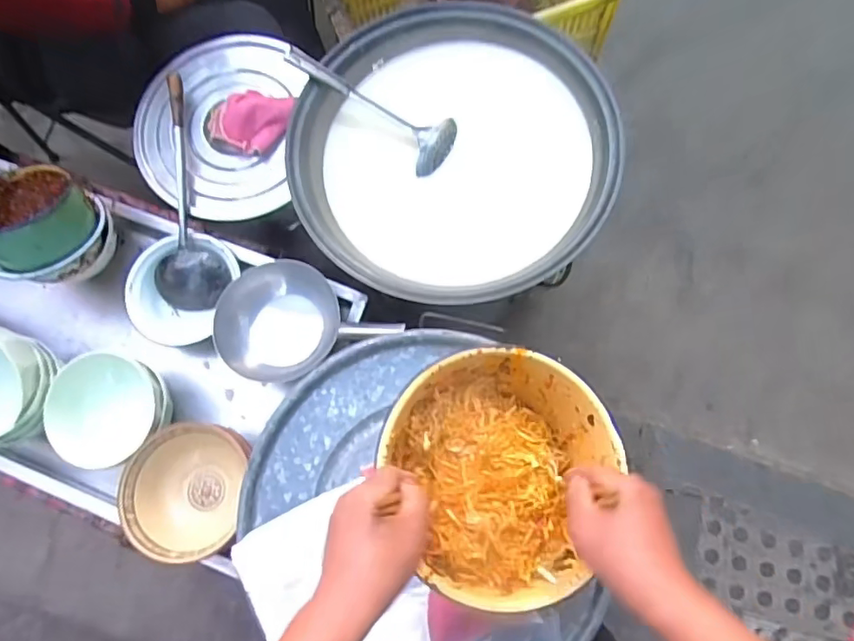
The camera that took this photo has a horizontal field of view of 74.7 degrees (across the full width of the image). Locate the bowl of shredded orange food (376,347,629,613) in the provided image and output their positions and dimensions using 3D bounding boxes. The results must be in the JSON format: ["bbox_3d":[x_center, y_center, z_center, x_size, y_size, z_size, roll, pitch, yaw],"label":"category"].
[{"bbox_3d":[0.082,0.149,0.579,0.215,0.096,0.235,-22,78,-3],"label":"bowl of shredded orange food"}]

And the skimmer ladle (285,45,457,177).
[{"bbox_3d":[-0.085,-0.376,0.940,0.306,0.062,0.110,38,81,9],"label":"skimmer ladle"}]

